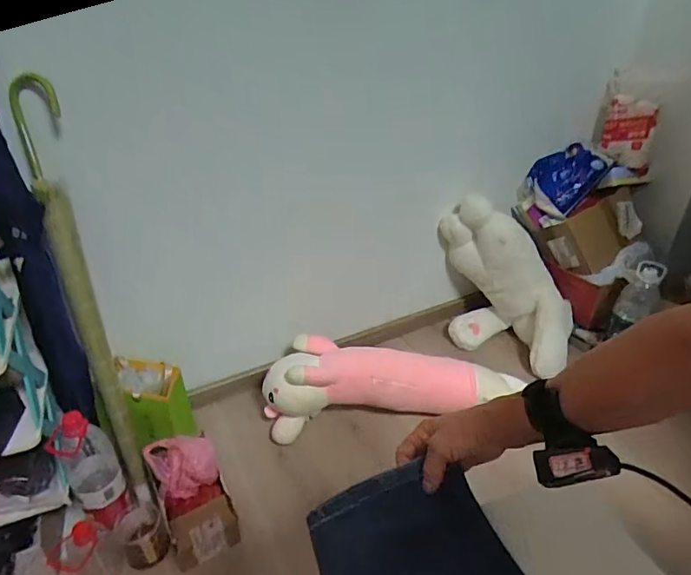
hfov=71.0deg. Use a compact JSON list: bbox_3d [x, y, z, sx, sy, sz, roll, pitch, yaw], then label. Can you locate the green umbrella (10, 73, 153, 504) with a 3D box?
[{"bbox_3d":[-0.484,0.026,0.916,0.072,0.791,0.070,-15,13,-23],"label":"green umbrella"}]

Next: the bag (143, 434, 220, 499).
[{"bbox_3d":[-0.334,0.361,0.994,0.127,0.084,0.093,-14,35,-21],"label":"bag"}]

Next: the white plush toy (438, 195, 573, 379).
[{"bbox_3d":[0.487,-0.022,1.457,0.413,0.442,0.191,14,35,21],"label":"white plush toy"}]

